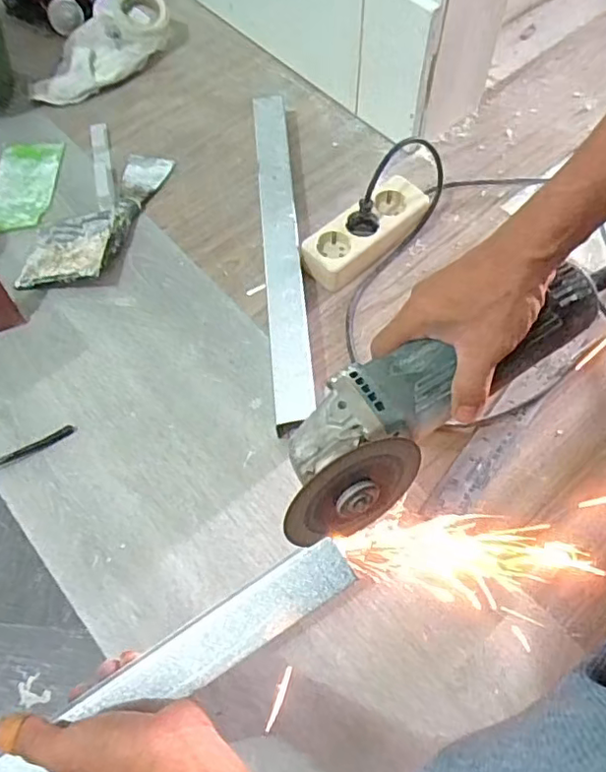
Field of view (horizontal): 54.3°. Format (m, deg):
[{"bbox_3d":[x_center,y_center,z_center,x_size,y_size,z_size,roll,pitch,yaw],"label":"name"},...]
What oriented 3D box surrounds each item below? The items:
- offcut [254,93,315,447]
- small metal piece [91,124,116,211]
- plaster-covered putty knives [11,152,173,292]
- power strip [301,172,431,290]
[{"bbox_3d":[-0.024,-0.153,0.656,0.039,0.054,0.437,-5,63,-1],"label":"offcut"},{"bbox_3d":[-0.248,-0.271,0.731,0.022,0.009,0.156,-13,63,-5],"label":"small metal piece"},{"bbox_3d":[-0.246,-0.201,0.696,0.102,0.027,0.223,16,64,10],"label":"plaster-covered putty knives"},{"bbox_3d":[0.072,-0.169,0.664,0.150,0.049,0.060,-37,68,-16],"label":"power strip"}]

